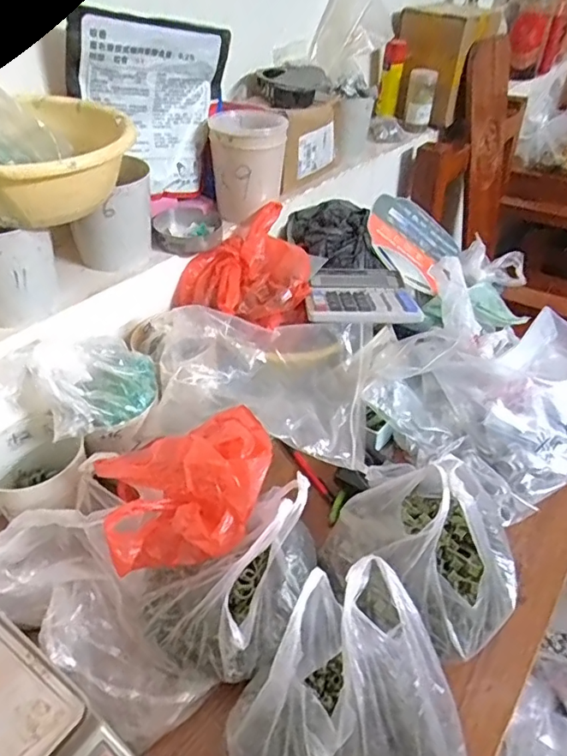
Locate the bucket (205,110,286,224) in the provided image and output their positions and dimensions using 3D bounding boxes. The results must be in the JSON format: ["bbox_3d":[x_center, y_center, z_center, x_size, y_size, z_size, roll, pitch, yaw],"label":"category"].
[{"bbox_3d":[-0.054,-0.328,0.836,0.114,0.137,0.115,-1,39,0],"label":"bucket"}]

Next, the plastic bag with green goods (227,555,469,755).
[{"bbox_3d":[0.055,0.258,0.419,0.177,0.144,0.174,-28,46,-29],"label":"plastic bag with green goods"}]

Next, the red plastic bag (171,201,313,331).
[{"bbox_3d":[-0.061,-0.165,0.811,0.198,0.097,0.185,0,39,1],"label":"red plastic bag"}]

